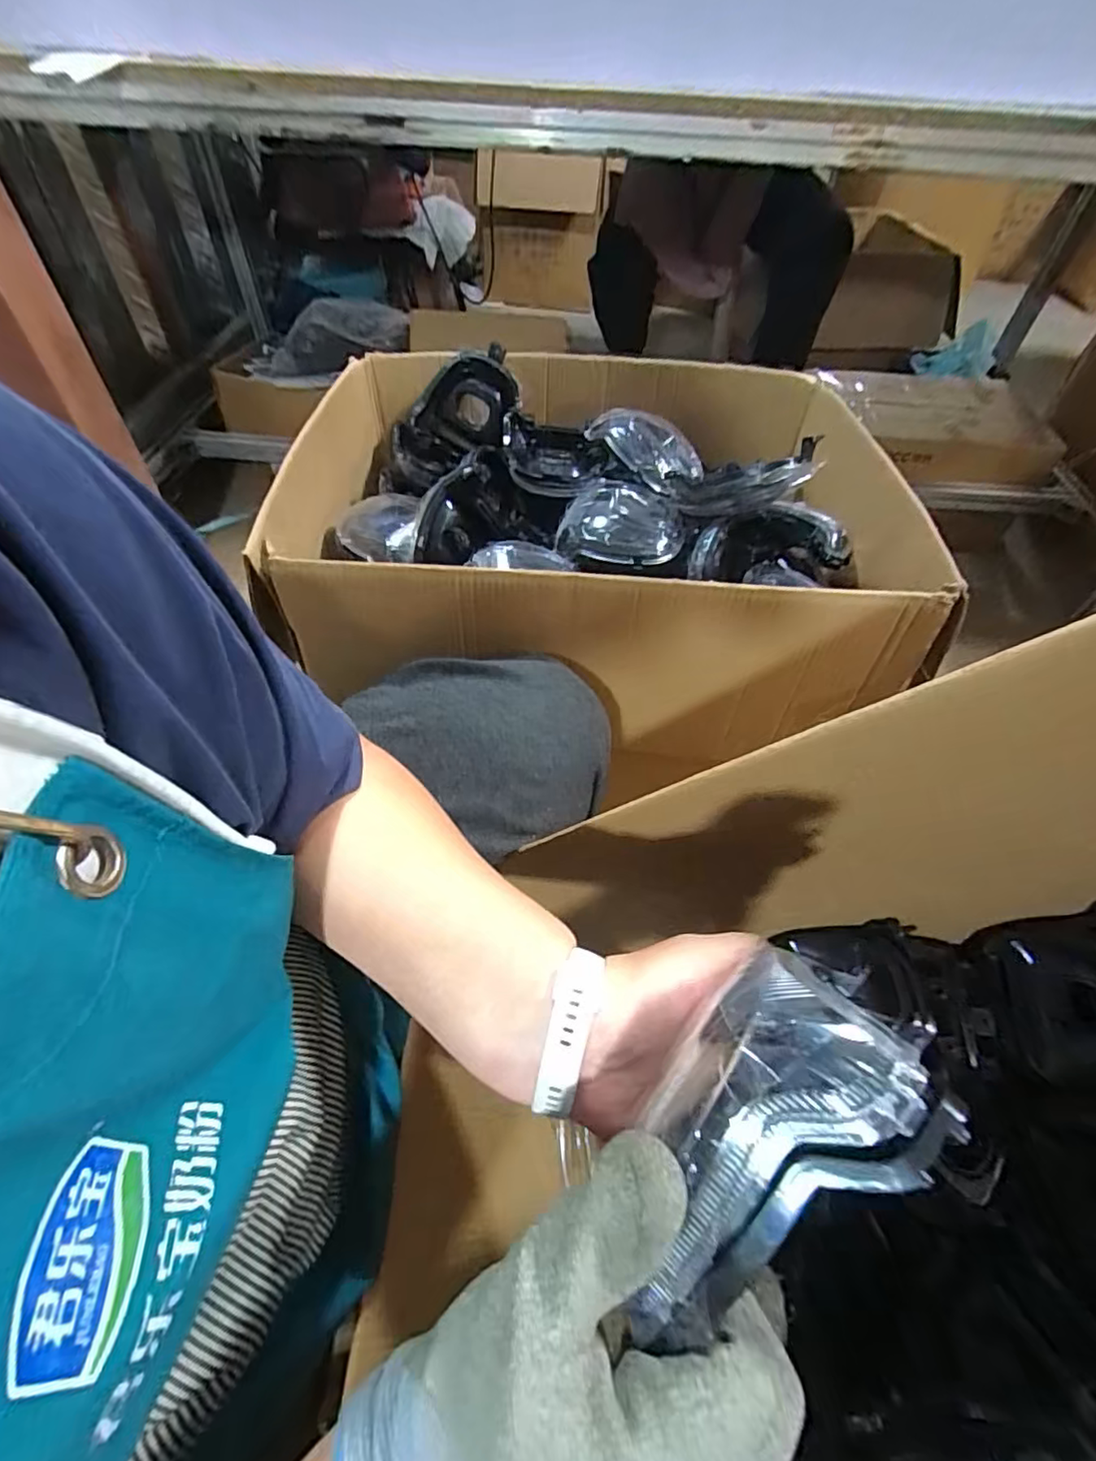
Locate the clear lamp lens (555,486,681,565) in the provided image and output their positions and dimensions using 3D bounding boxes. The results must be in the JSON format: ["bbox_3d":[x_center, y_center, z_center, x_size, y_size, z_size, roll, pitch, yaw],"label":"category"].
[{"bbox_3d":[0.084,-0.236,0.668,0.135,0.038,0.110,8,52,4],"label":"clear lamp lens"}]

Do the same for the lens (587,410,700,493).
[{"bbox_3d":[0.131,-0.338,0.713,0.108,0.056,0.150,-37,62,-27],"label":"lens"}]

